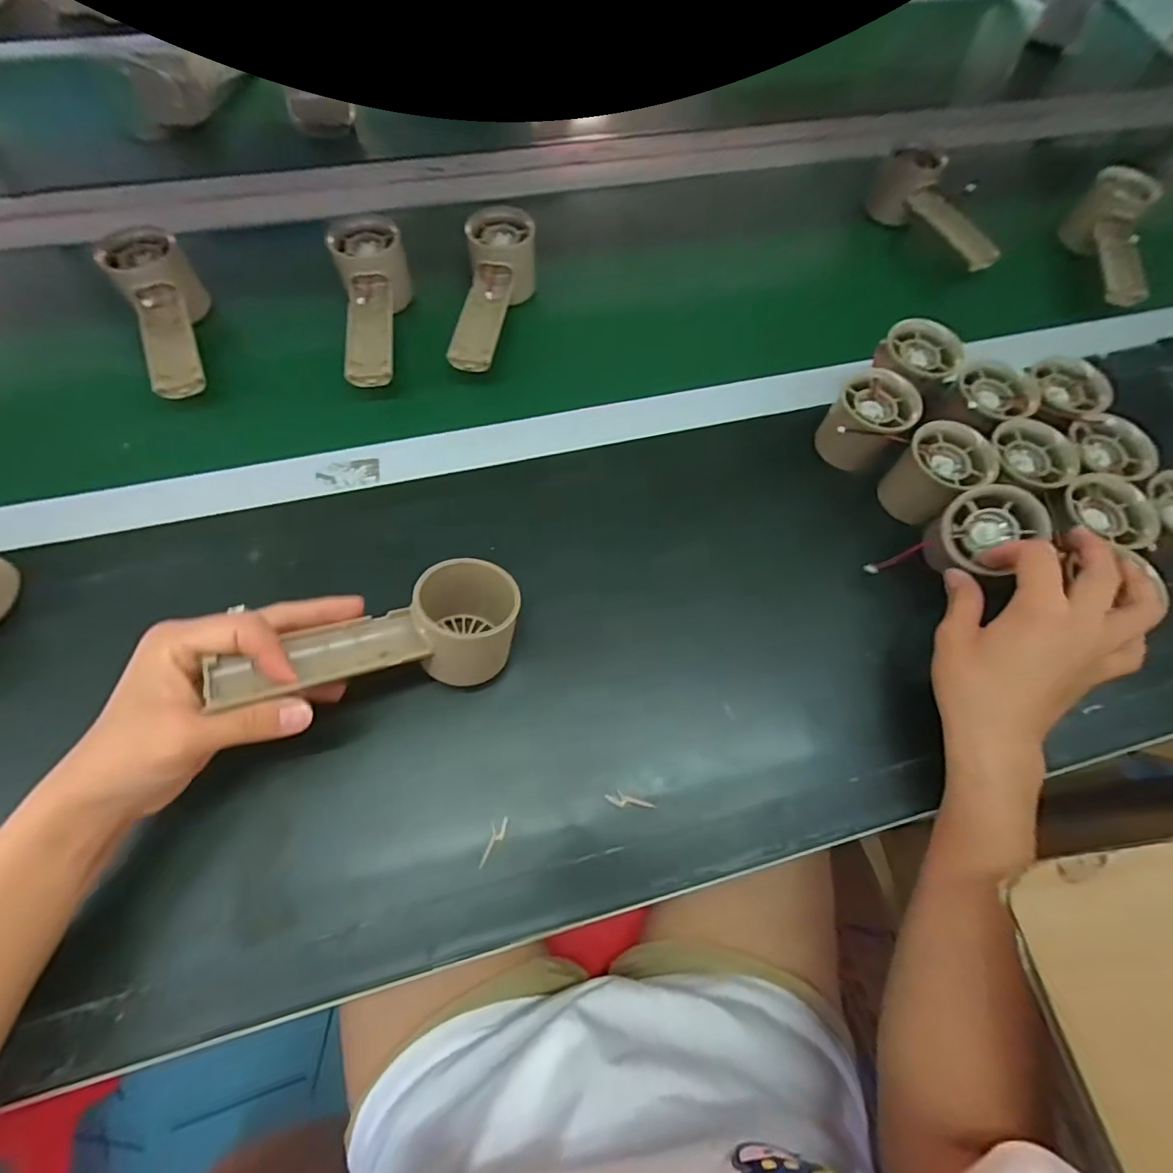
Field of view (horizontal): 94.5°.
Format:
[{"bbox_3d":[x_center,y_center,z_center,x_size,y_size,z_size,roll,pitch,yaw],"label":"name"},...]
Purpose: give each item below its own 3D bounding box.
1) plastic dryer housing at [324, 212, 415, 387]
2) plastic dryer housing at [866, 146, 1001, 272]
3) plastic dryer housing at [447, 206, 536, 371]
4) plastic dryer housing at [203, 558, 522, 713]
[{"bbox_3d":[-0.172,-0.226,0.455,0.057,0.072,0.161,-12,65,-9],"label":"plastic dryer housing"},{"bbox_3d":[0.347,-0.364,0.545,0.049,0.067,0.161,-9,65,-7],"label":"plastic dryer housing"},{"bbox_3d":[-0.075,-0.239,0.459,0.056,0.068,0.150,3,64,-2],"label":"plastic dryer housing"},{"bbox_3d":[-0.113,0.032,0.300,0.157,0.046,0.055,-13,65,-21],"label":"plastic dryer housing"}]

